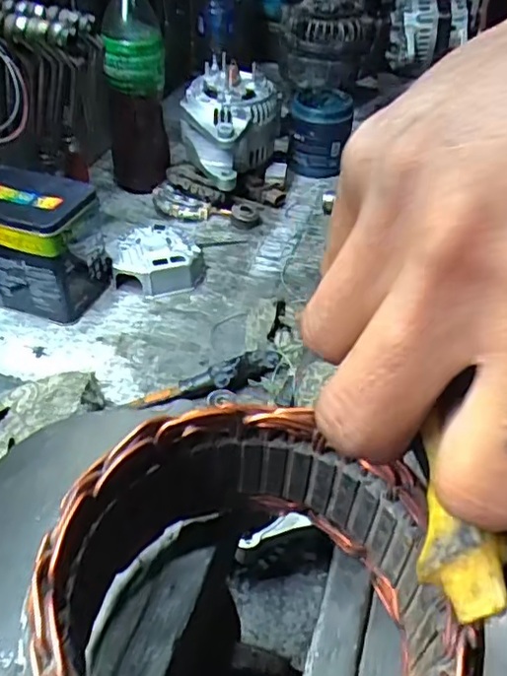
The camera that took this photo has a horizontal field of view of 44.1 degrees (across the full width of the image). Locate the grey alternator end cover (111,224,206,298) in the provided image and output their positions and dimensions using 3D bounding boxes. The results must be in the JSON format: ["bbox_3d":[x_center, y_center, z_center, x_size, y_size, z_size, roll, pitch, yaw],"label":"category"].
[{"bbox_3d":[-0.113,-0.096,0.746,0.108,0.038,0.111,-2,42,-4],"label":"grey alternator end cover"}]

